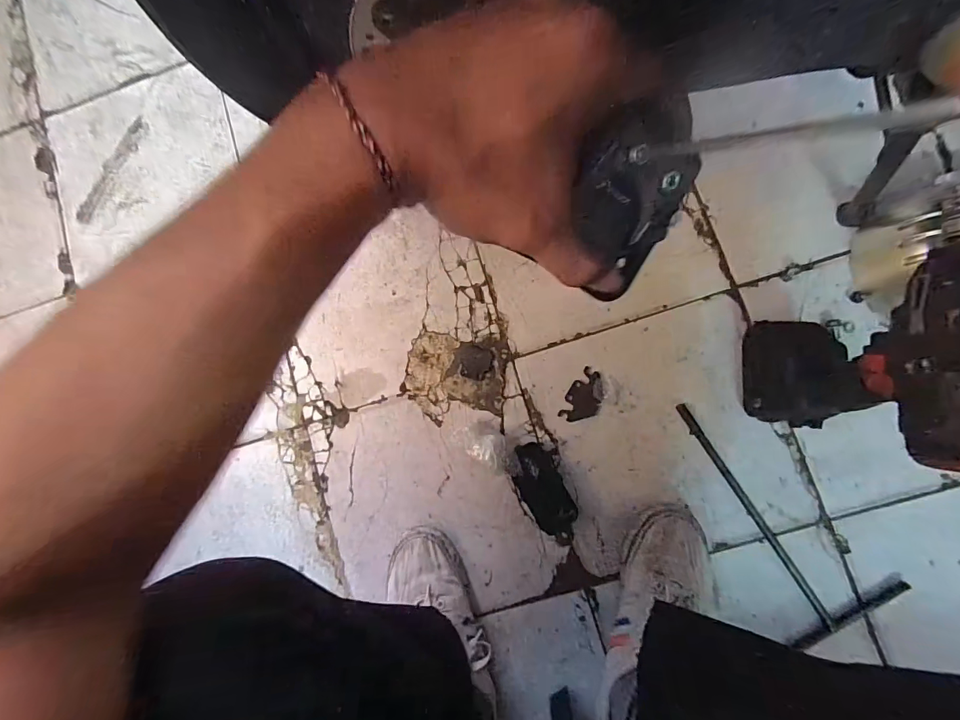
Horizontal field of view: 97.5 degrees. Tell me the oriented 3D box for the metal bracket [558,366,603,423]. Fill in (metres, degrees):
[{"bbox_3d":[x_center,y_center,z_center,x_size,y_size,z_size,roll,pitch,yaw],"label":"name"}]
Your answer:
[{"bbox_3d":[0.135,0.047,0.541,0.043,0.012,0.073,24,87,7],"label":"metal bracket"}]

